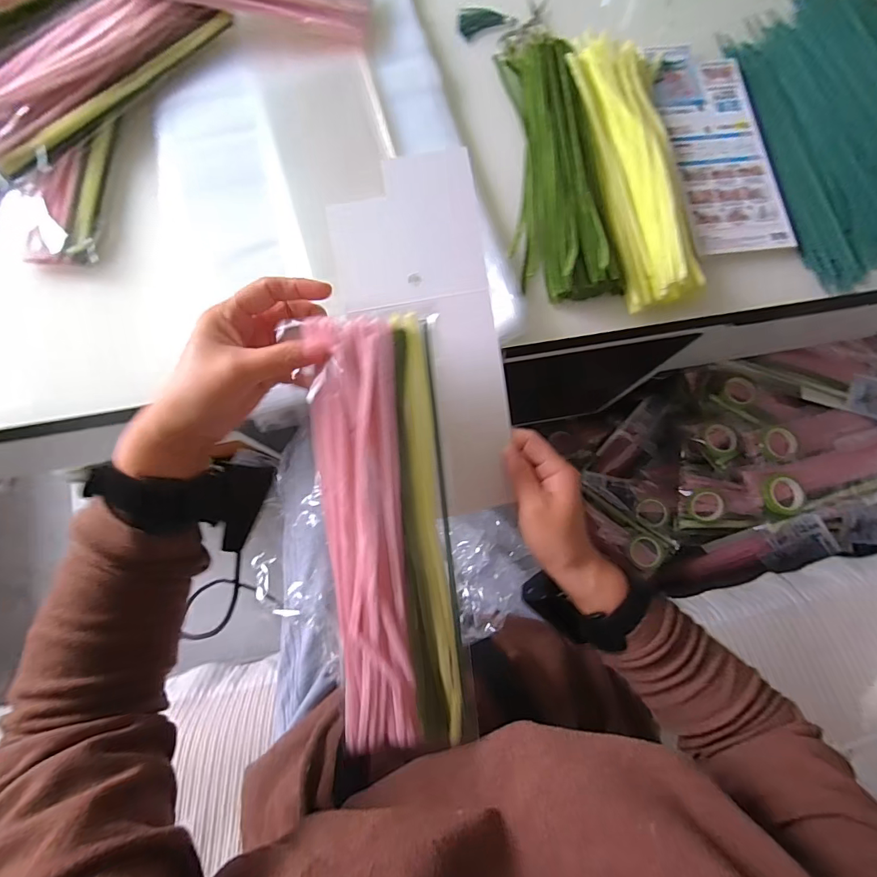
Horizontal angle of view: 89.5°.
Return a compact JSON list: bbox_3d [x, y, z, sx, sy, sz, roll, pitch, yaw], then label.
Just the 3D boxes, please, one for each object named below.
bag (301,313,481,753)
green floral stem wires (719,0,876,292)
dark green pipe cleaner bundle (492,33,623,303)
[{"bbox_3d":[-0.031,0.073,0.300,0.085,0.014,0.298,-6,98,-3],"label":"bag"},{"bbox_3d":[0.490,-0.373,0.516,0.276,0.022,0.383,-15,79,-5],"label":"green floral stem wires"},{"bbox_3d":[0.114,-0.312,0.466,0.102,0.035,0.348,-7,79,-3],"label":"dark green pipe cleaner bundle"}]

